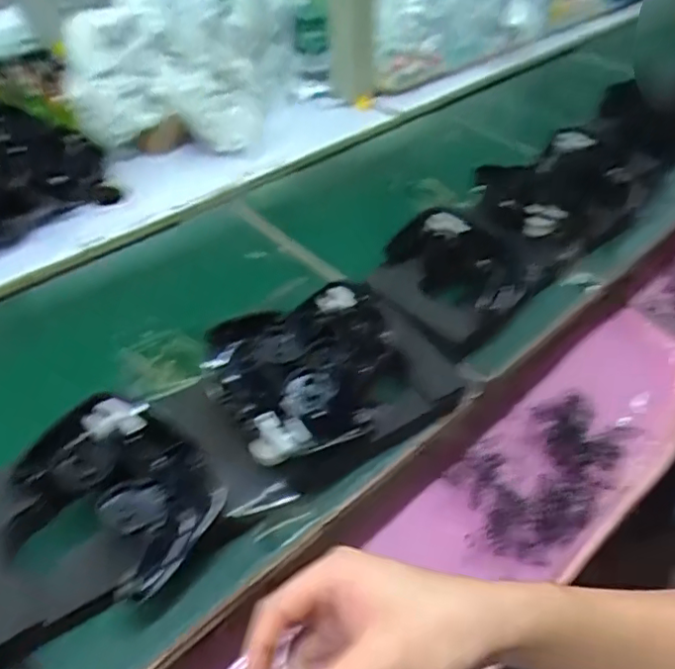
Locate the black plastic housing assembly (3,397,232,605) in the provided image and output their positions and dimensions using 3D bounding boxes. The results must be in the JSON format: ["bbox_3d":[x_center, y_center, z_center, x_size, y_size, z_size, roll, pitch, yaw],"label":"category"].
[{"bbox_3d":[-0.160,0.104,0.422,0.148,0.046,0.113,18,44,14],"label":"black plastic housing assembly"}]

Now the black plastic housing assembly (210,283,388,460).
[{"bbox_3d":[-0.022,0.027,0.496,0.171,0.049,0.137,-28,52,-31],"label":"black plastic housing assembly"}]

